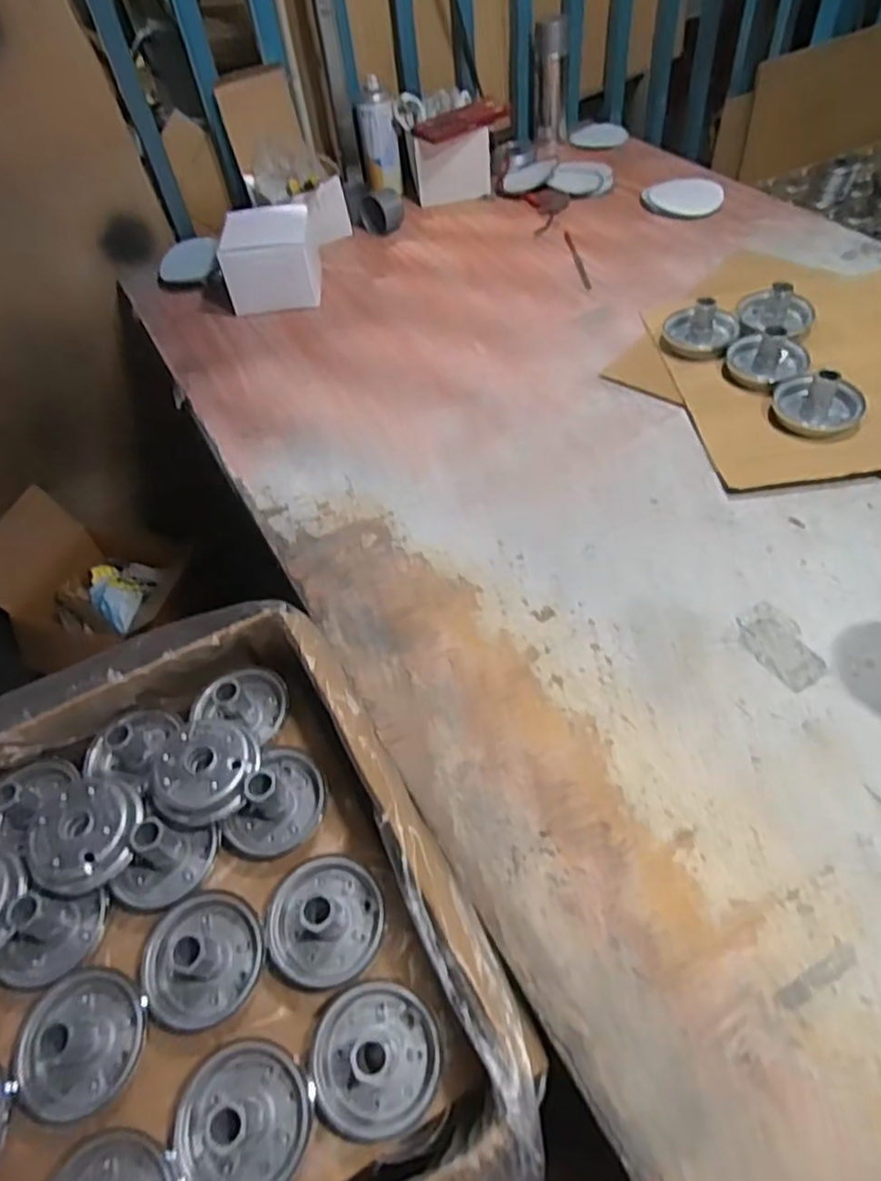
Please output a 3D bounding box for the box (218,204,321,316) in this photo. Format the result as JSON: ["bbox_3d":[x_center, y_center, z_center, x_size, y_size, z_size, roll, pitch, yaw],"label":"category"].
[{"bbox_3d":[-0.259,-0.515,1.059,0.135,0.102,0.143,-7,50,0],"label":"box"}]

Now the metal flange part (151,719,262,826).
[{"bbox_3d":[-0.198,0.155,0.585,0.088,0.050,0.082,-3,50,4],"label":"metal flange part"}]

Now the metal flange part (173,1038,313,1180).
[{"bbox_3d":[-0.133,0.351,0.452,0.088,0.049,0.089,-4,51,5],"label":"metal flange part"}]

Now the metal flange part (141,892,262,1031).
[{"bbox_3d":[-0.180,0.270,0.508,0.086,0.043,0.092,-4,51,5],"label":"metal flange part"}]

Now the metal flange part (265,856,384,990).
[{"bbox_3d":[-0.090,0.245,0.518,0.086,0.040,0.085,-3,50,4],"label":"metal flange part"}]

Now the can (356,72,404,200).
[{"bbox_3d":[-0.109,-0.809,1.225,0.066,0.152,0.053,-9,51,0],"label":"can"}]

